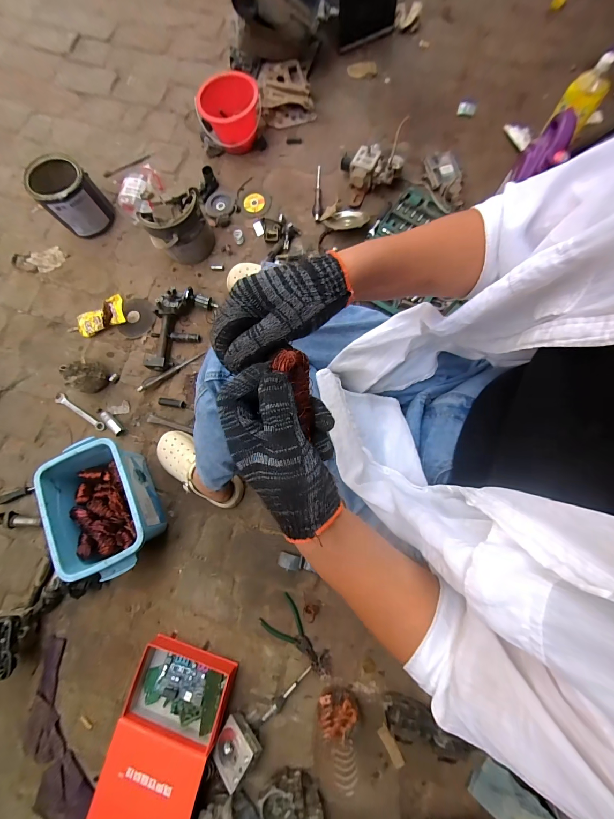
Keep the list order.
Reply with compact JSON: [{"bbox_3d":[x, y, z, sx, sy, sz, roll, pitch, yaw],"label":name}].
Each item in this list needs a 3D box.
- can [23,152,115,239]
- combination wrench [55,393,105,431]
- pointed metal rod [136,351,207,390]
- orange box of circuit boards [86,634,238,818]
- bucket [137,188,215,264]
[{"bbox_3d":[-0.652,-0.586,0.881,0.145,0.167,0.145,0,79,2],"label":"can"},{"bbox_3d":[-0.627,0.009,0.874,0.161,0.013,0.029,34,81,7],"label":"combination wrench"},{"bbox_3d":[-0.375,-0.106,0.873,0.197,0.016,0.020,-31,80,-5],"label":"pointed metal rod"},{"bbox_3d":[-0.304,0.695,0.662,0.214,0.052,0.332,12,61,9],"label":"orange box of circuit boards"},{"bbox_3d":[-0.361,-0.522,0.878,0.170,0.144,0.157,0,79,2],"label":"bucket"}]

